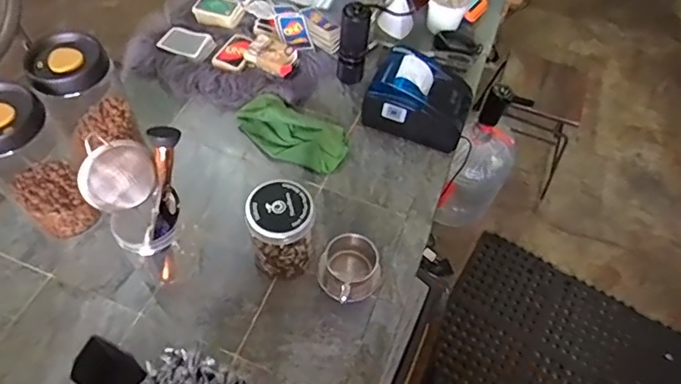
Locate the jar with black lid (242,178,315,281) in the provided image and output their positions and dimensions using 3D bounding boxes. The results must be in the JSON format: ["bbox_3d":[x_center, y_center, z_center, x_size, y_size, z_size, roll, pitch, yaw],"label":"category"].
[{"bbox_3d":[-0.082,0.056,0.677,0.085,0.130,0.084,2,57,-2],"label":"jar with black lid"}]

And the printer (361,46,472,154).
[{"bbox_3d":[0.140,-0.169,0.849,0.173,0.105,0.122,19,58,9],"label":"printer"}]

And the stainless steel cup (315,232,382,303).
[{"bbox_3d":[0.015,0.107,0.694,0.091,0.056,0.083,2,57,-2],"label":"stainless steel cup"}]

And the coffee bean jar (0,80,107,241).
[{"bbox_3d":[-0.414,-0.040,0.657,0.108,0.222,0.107,39,63,20],"label":"coffee bean jar"}]

